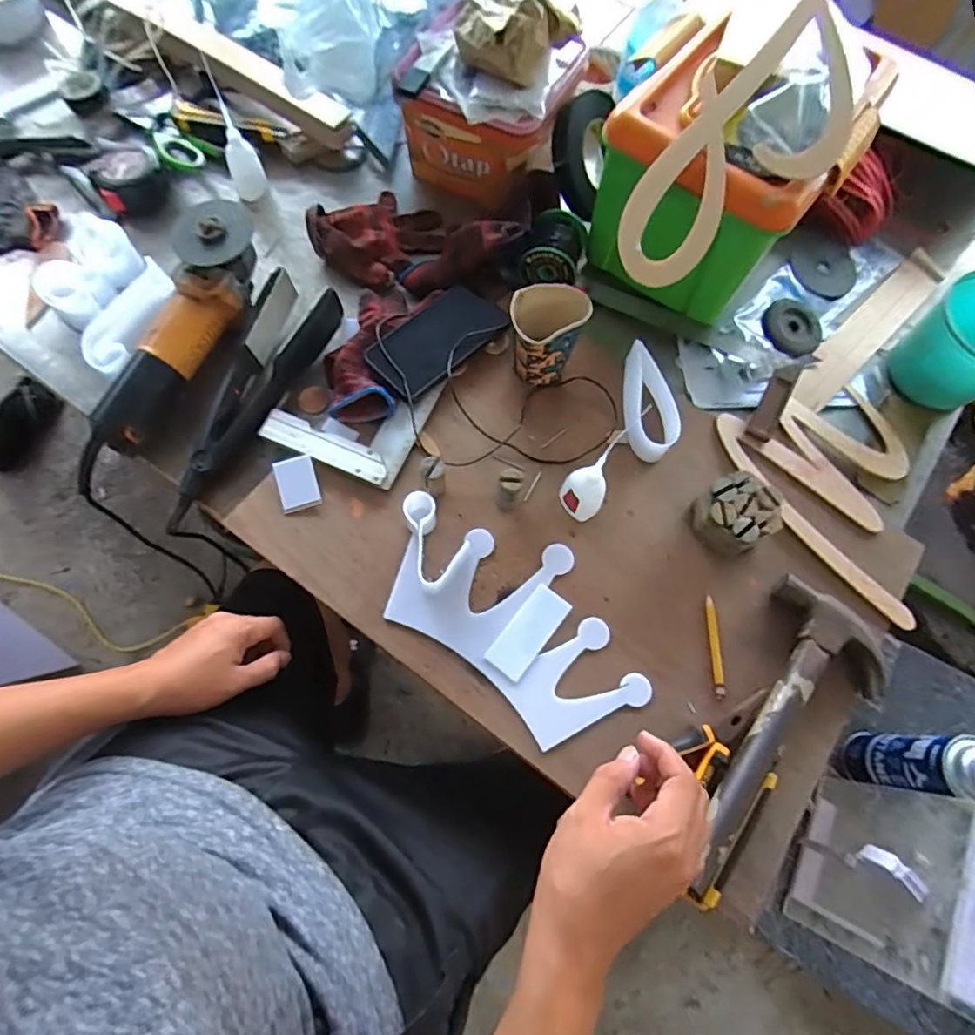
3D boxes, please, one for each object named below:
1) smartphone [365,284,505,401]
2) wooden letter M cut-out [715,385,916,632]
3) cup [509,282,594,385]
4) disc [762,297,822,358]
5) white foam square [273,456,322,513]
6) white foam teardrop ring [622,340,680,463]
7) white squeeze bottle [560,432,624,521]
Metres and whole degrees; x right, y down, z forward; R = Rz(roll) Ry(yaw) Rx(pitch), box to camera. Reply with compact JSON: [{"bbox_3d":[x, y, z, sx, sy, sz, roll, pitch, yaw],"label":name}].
[{"bbox_3d":[-0.057,-0.200,0.629,0.077,0.014,0.155,43,75,12],"label":"smartphone"},{"bbox_3d":[0.399,-0.037,0.612,0.204,0.030,0.263,-29,74,-11],"label":"wooden letter M cut-out"},{"bbox_3d":[0.061,-0.189,0.611,0.076,0.089,0.070,1,71,-2],"label":"cup"},{"bbox_3d":[0.380,-0.237,0.705,0.087,0.012,0.073,-43,77,-15],"label":"disc"},{"bbox_3d":[-0.194,-0.034,0.581,0.039,0.010,0.053,-16,72,-7],"label":"white foam square"},{"bbox_3d":[0.175,-0.127,0.625,0.050,0.043,0.127,2,71,-1],"label":"white foam teardrop ring"},{"bbox_3d":[0.097,-0.034,0.543,0.037,0.119,0.034,-5,71,-4],"label":"white squeeze bottle"}]

